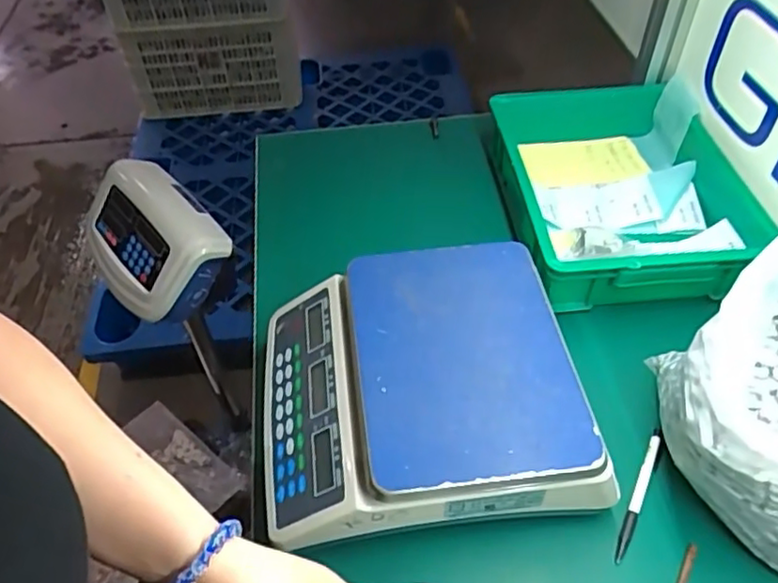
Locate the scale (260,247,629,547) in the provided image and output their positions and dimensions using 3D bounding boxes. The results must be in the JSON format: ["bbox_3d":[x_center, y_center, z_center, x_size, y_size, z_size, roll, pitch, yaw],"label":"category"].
[{"bbox_3d":[0.023,0.078,0.581,0.278,0.085,0.254,-8,49,-6],"label":"scale"}]

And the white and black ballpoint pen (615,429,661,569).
[{"bbox_3d":[0.229,0.184,0.585,0.011,0.014,0.135,21,52,19],"label":"white and black ballpoint pen"}]

